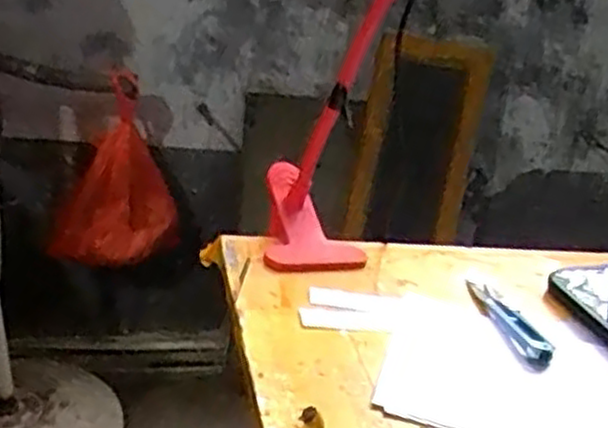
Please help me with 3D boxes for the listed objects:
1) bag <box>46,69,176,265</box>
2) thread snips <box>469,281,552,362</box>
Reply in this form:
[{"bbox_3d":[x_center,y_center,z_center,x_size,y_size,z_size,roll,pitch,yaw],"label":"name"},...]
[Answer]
[{"bbox_3d":[-0.368,-0.061,1.474,0.237,0.355,0.111,0,23,-19],"label":"bag"},{"bbox_3d":[0.128,0.067,0.489,0.017,0.011,0.094,0,24,-17],"label":"thread snips"}]

